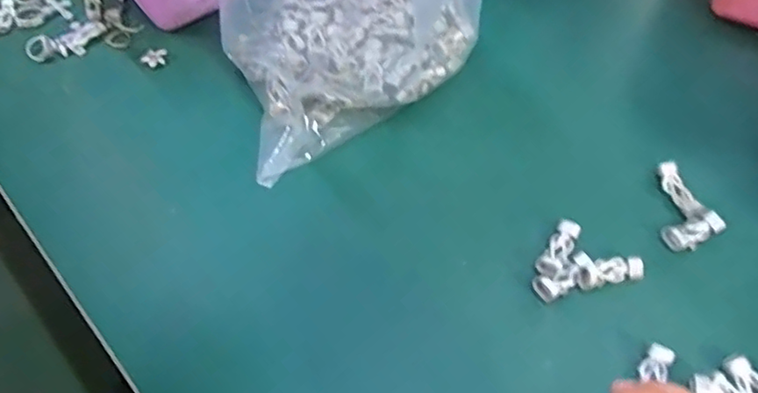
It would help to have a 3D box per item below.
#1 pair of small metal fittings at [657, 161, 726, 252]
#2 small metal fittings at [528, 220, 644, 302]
[{"bbox_3d":[0.220,0.010,0.423,0.041,0.009,0.068,12,59,5],"label":"pair of small metal fittings"},{"bbox_3d":[0.133,0.052,0.391,0.059,0.013,0.059,34,63,17],"label":"small metal fittings"}]

